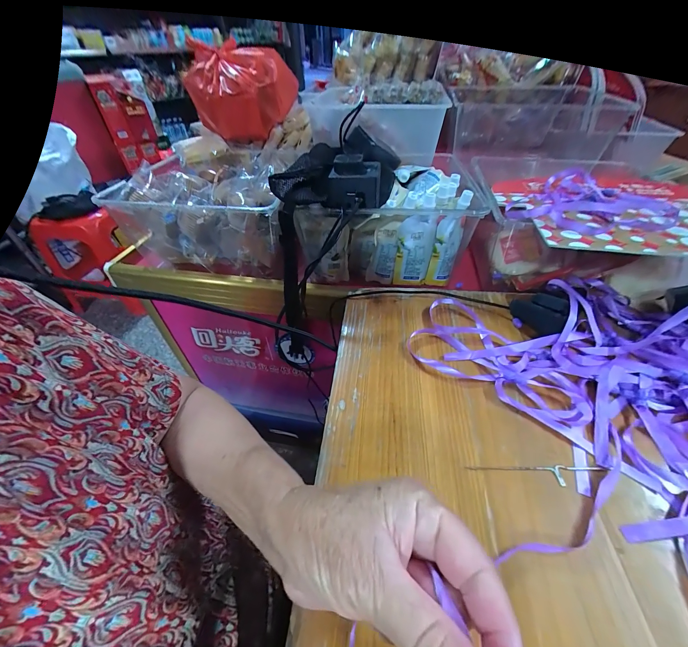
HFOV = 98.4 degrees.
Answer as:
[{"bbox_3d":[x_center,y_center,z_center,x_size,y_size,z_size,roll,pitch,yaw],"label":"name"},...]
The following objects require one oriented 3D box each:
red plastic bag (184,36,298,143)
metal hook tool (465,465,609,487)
[{"bbox_3d":[-0.211,-0.499,0.641,0.200,0.148,0.174,-3,44,-2],"label":"red plastic bag"},{"bbox_3d":[0.163,0.128,0.250,0.114,0.004,0.016,0,44,1],"label":"metal hook tool"}]

